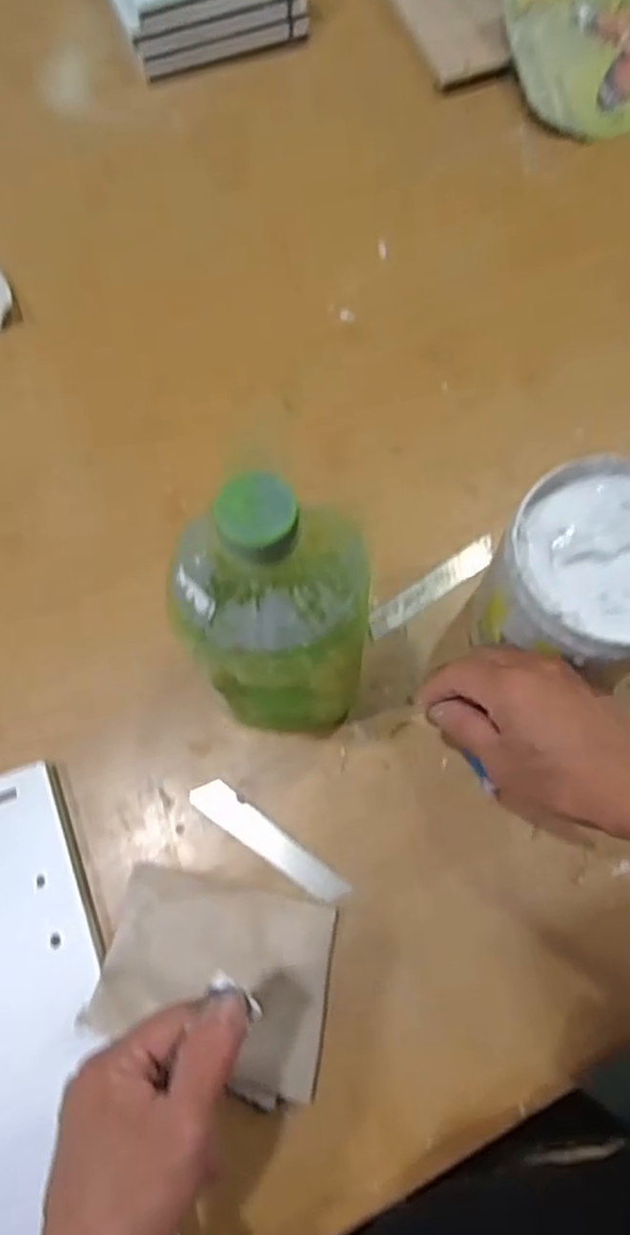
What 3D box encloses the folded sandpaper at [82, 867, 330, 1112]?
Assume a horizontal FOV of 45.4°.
[{"bbox_3d":[-0.051,0.187,0.391,0.118,0.035,0.094,13,73,5],"label":"folded sandpaper"}]

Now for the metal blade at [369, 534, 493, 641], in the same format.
[{"bbox_3d":[0.074,-0.019,0.473,0.095,0.004,0.018,-34,75,-9],"label":"metal blade"}]

